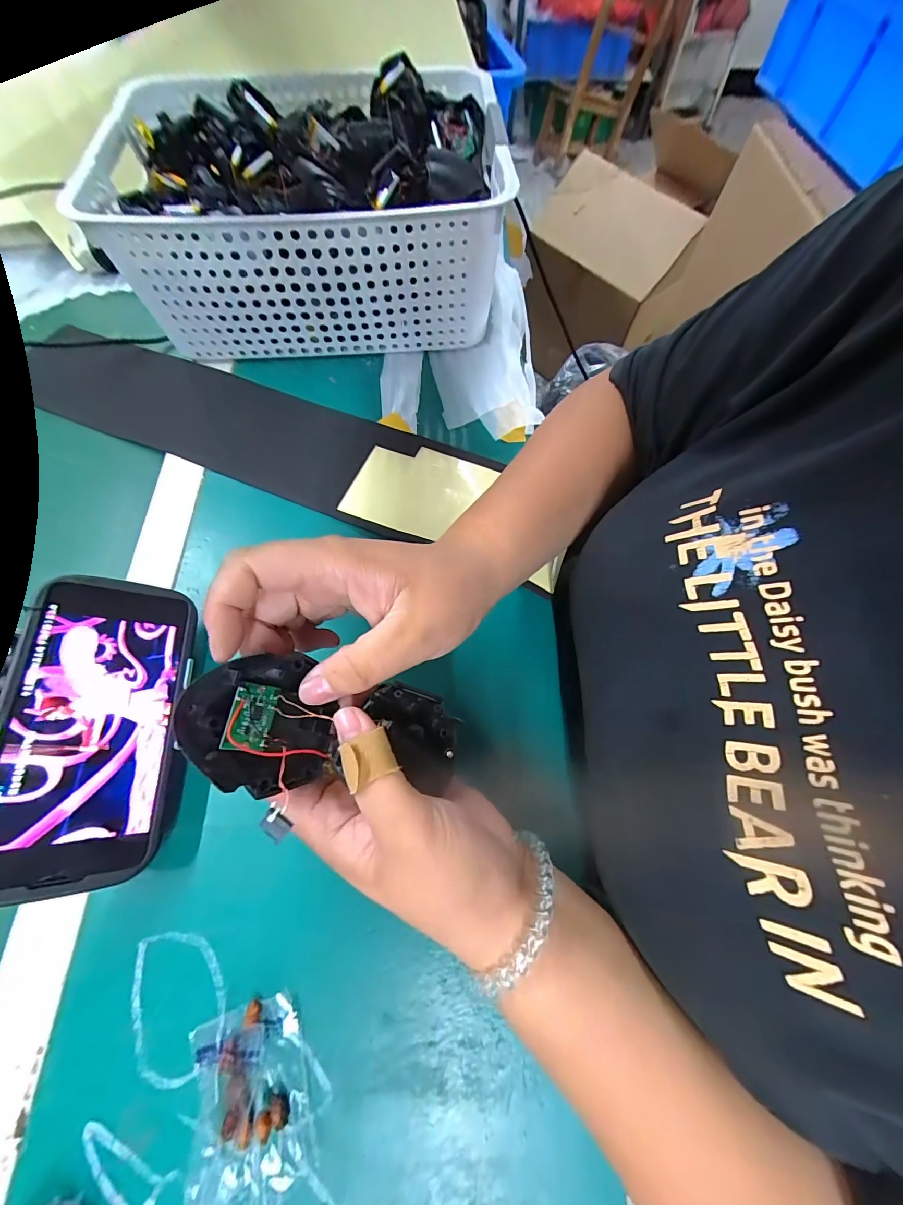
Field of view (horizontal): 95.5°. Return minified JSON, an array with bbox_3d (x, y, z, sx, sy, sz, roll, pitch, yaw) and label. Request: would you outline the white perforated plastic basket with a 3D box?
[{"bbox_3d":[-0.137,-0.387,0.417,0.357,0.129,0.264,-3,67,-2],"label":"white perforated plastic basket"}]

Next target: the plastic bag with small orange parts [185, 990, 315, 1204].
[{"bbox_3d":[-0.102,0.268,0.203,0.061,0.009,0.106,-7,68,-3],"label":"plastic bag with small orange parts"}]

